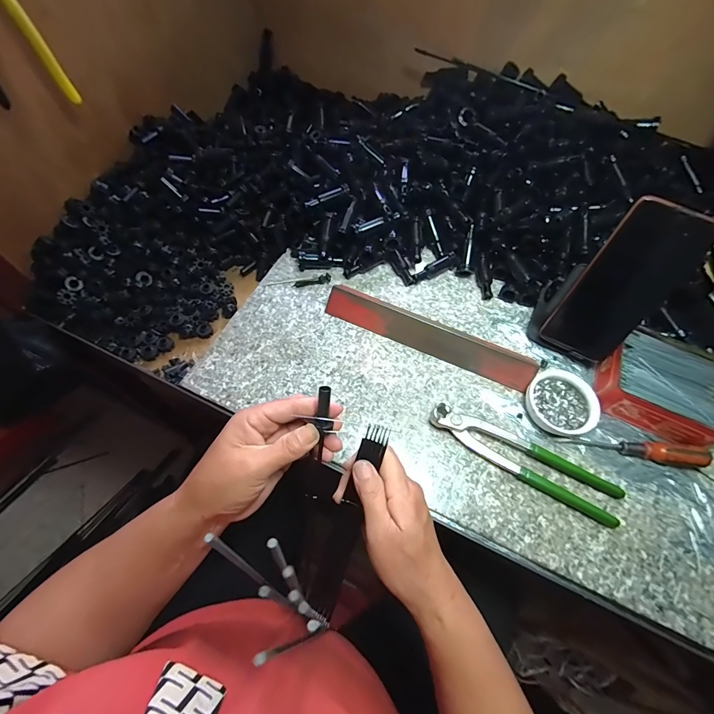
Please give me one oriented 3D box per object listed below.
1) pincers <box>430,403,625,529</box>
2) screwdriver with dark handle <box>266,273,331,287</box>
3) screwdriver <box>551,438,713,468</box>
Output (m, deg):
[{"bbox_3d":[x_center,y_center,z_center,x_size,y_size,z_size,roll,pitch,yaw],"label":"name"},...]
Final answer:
[{"bbox_3d":[0.170,0.105,0.362,0.198,0.016,0.041,25,63,11],"label":"pincers"},{"bbox_3d":[-0.077,-0.100,0.466,0.083,0.007,0.013,-6,61,-6],"label":"screwdriver with dark handle"},{"bbox_3d":[0.286,0.093,0.368,0.143,0.022,0.019,10,61,3],"label":"screwdriver"}]

